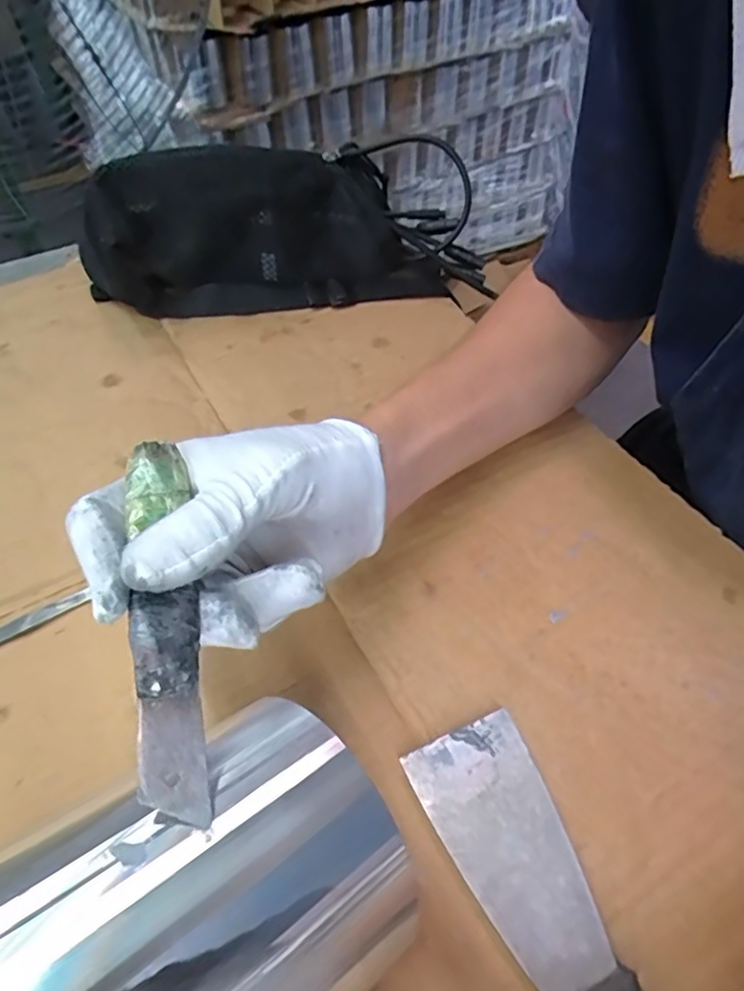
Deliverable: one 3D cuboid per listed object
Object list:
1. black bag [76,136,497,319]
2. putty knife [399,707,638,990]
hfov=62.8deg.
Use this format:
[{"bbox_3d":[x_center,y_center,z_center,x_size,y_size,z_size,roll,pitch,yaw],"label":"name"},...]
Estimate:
[{"bbox_3d":[-0.067,-0.202,0.450,0.286,0.096,0.094,-1,51,1],"label":"black bag"},{"bbox_3d":[0.075,0.162,0.200,0.046,0.016,0.185,-22,53,-17],"label":"putty knife"}]

